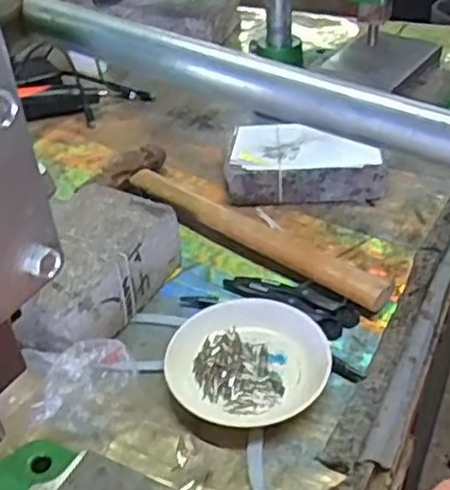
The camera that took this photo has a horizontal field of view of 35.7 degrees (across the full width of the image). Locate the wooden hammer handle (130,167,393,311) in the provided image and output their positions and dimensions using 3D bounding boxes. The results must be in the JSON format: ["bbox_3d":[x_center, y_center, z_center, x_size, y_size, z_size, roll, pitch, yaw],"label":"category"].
[{"bbox_3d":[0.025,-0.012,0.642,0.285,0.029,0.030,26,47,33],"label":"wooden hammer handle"}]

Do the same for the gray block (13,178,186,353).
[{"bbox_3d":[-0.116,0.021,0.583,0.094,0.062,0.160,17,43,25],"label":"gray block"}]

